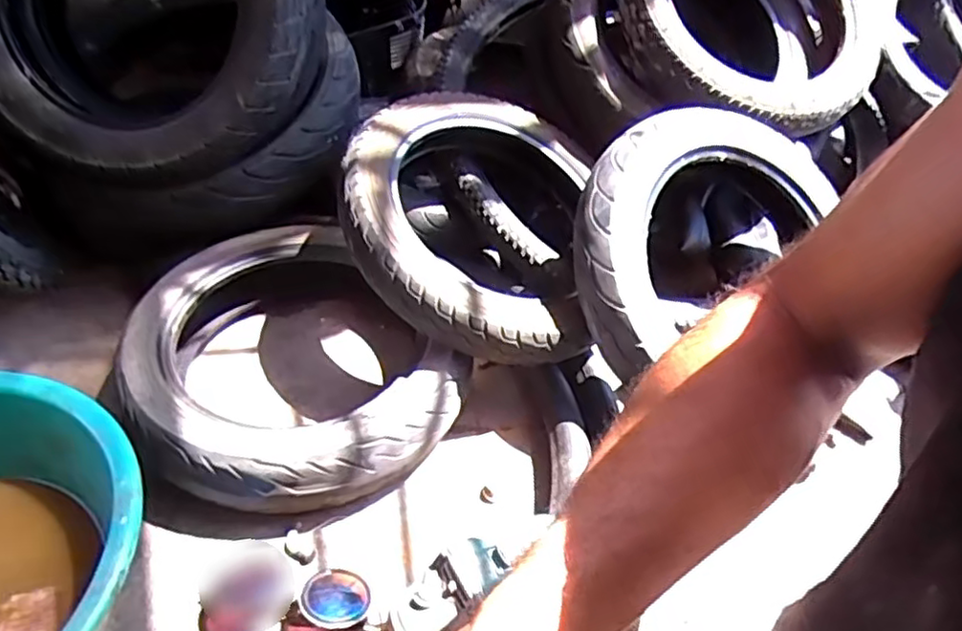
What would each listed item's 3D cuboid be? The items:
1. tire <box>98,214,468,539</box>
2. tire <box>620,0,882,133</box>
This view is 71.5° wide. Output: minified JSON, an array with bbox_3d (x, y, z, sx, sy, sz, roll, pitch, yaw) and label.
[{"bbox_3d":[-0.211,0.048,0.716,0.306,0.097,0.349,-17,48,-21],"label":"tire"},{"bbox_3d":[0.346,-0.396,0.872,0.348,0.074,0.371,38,69,-2],"label":"tire"}]

